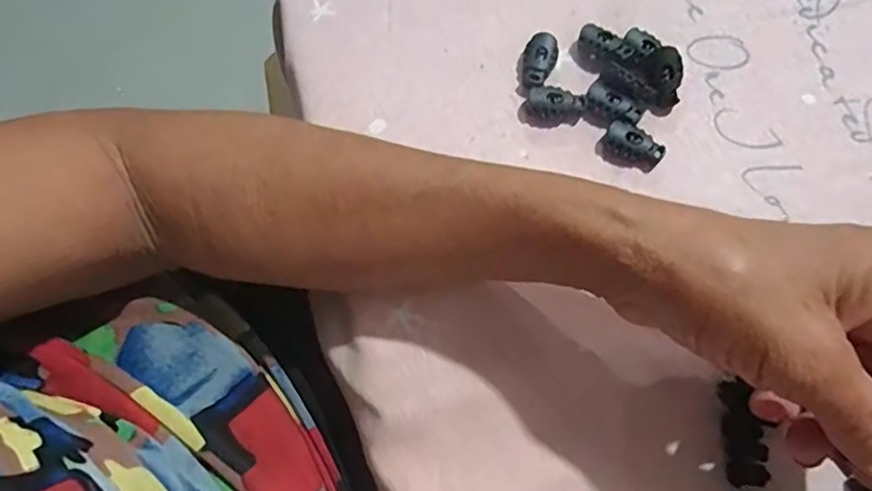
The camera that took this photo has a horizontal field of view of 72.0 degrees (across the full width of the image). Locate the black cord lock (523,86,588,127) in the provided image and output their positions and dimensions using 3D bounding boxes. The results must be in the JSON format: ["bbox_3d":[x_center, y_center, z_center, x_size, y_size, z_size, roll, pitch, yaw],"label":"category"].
[{"bbox_3d":[0.059,-0.069,0.297,0.029,0.009,0.016,4,73,2],"label":"black cord lock"}]

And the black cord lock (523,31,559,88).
[{"bbox_3d":[0.052,-0.093,0.304,0.015,0.008,0.032,20,74,6],"label":"black cord lock"}]

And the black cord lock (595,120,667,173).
[{"bbox_3d":[0.095,-0.048,0.290,0.029,0.009,0.017,23,75,7],"label":"black cord lock"}]

